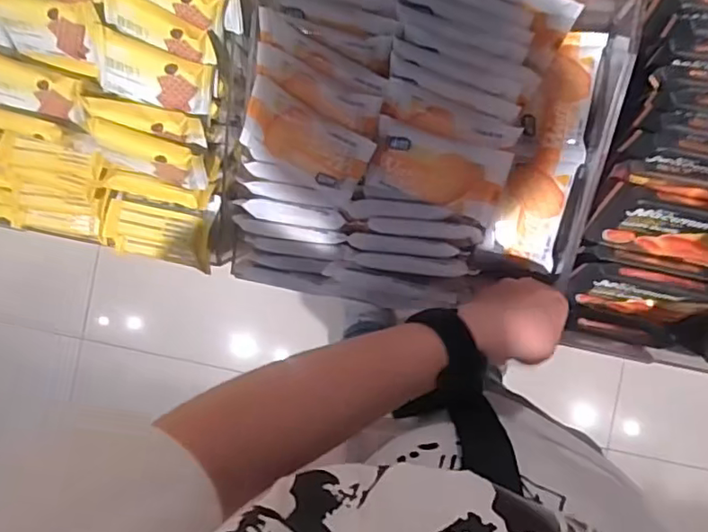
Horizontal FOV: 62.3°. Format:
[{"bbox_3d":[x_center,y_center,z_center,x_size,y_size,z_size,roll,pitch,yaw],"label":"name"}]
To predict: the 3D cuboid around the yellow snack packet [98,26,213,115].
[{"bbox_3d":[-0.160,-0.152,0.468,0.090,0.020,0.047,15,135,1],"label":"yellow snack packet"}]

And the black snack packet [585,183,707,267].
[{"bbox_3d":[0.251,-0.030,0.459,0.107,0.085,0.015,12,71,9],"label":"black snack packet"}]

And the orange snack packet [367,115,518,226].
[{"bbox_3d":[0.066,-0.072,0.479,0.111,0.011,0.072,19,131,11],"label":"orange snack packet"}]

